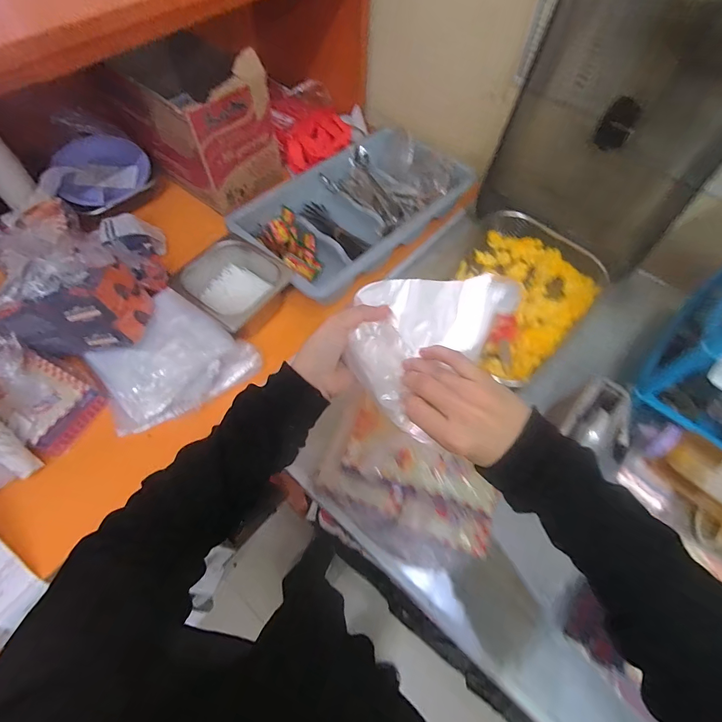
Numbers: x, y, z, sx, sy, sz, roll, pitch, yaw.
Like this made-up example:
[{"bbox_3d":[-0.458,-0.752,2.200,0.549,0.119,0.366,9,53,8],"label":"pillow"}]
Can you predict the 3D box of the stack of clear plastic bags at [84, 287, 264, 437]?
[{"bbox_3d":[-0.346,0.011,0.680,0.266,0.072,0.234,35,73,8],"label":"stack of clear plastic bags"}]

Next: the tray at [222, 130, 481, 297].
[{"bbox_3d":[-0.015,-0.329,0.833,0.296,0.090,0.475,40,67,19],"label":"tray"}]

